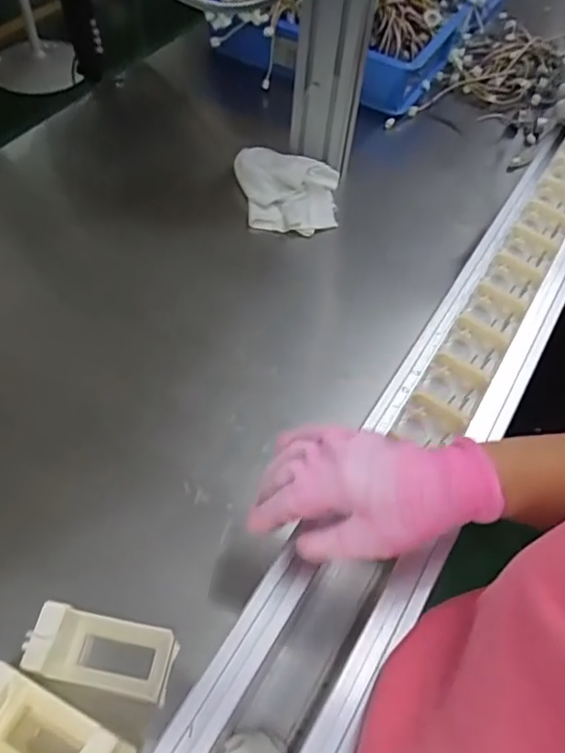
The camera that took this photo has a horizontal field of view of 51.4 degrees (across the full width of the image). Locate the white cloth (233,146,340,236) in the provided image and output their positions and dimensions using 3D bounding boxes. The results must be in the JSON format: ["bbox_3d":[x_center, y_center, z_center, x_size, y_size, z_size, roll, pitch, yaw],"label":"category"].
[{"bbox_3d":[0.005,-0.263,0.825,0.147,0.044,0.130,3,55,-2],"label":"white cloth"}]

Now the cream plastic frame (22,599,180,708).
[{"bbox_3d":[-0.144,0.218,0.463,0.102,0.040,0.058,10,55,3],"label":"cream plastic frame"}]

